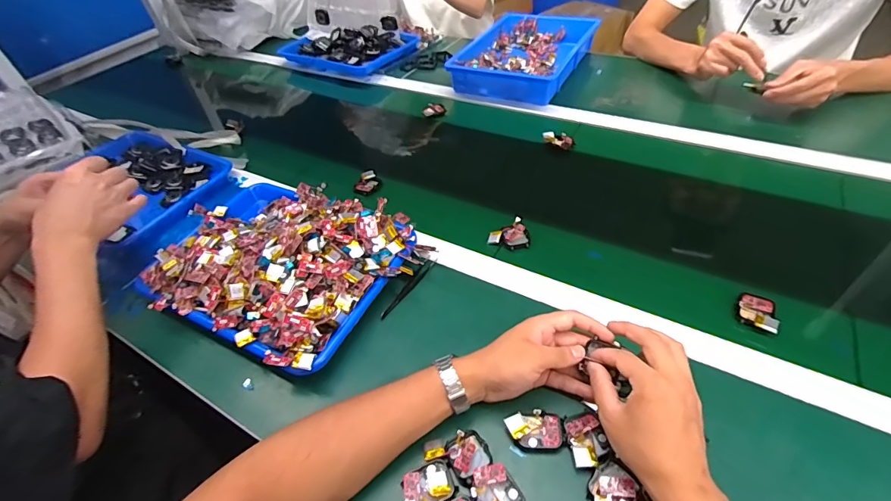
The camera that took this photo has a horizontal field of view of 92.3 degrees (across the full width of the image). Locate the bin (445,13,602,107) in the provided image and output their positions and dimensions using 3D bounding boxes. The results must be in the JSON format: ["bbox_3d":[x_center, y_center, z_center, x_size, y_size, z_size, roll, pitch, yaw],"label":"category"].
[{"bbox_3d":[0.188,-0.459,0.998,0.240,0.064,0.364,19,52,23],"label":"bin"}]

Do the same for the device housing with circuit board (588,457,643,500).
[{"bbox_3d":[0.152,0.214,0.386,0.037,0.012,0.045,33,58,32],"label":"device housing with circuit board"}]

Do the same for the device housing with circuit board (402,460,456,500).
[{"bbox_3d":[-0.017,0.219,0.399,0.048,0.006,0.039,-25,49,-17],"label":"device housing with circuit board"}]

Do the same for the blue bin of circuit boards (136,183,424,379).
[{"bbox_3d":[-0.237,-0.003,0.585,0.330,0.075,0.255,18,51,23],"label":"blue bin of circuit boards"}]

